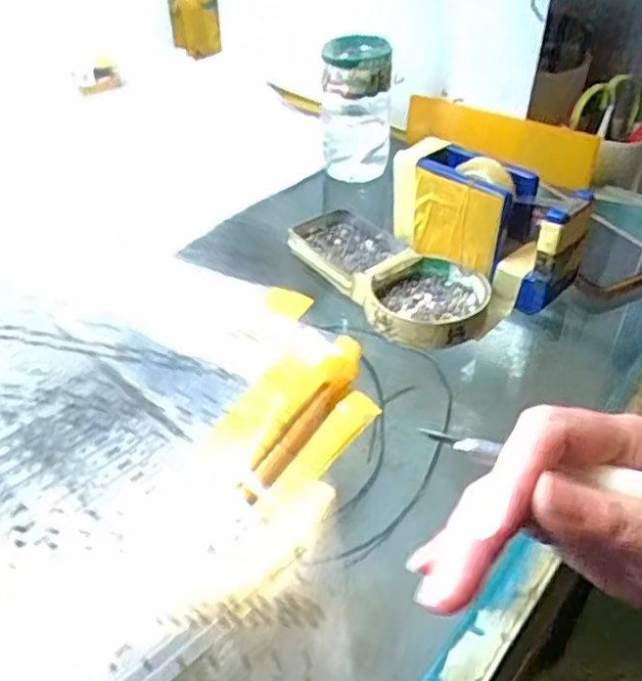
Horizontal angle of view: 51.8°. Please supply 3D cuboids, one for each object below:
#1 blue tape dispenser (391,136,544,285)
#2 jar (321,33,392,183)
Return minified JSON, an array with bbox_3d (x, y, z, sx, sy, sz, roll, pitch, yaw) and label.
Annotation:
[{"bbox_3d":[0.103,-0.102,0.492,0.102,0.070,0.047,31,50,32],"label":"blue tape dispenser"},{"bbox_3d":[0.034,-0.215,0.631,0.063,0.130,0.074,0,41,2],"label":"jar"}]

